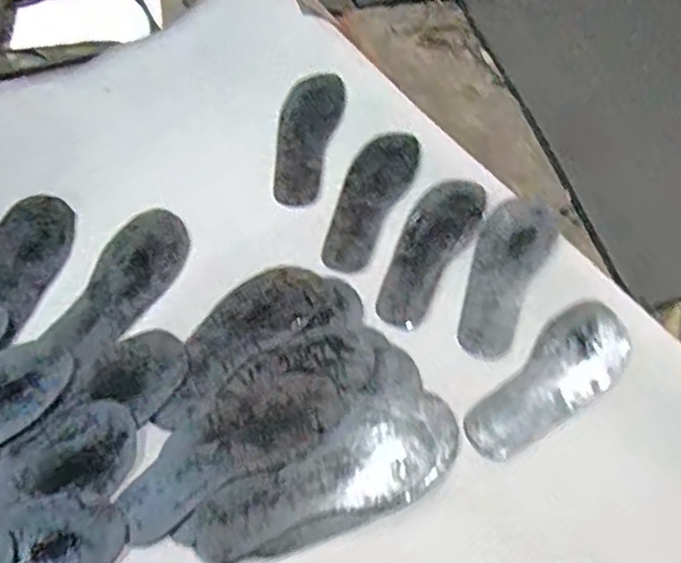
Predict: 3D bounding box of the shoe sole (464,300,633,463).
[{"bbox_3d":[0.241,0.115,0.749,0.236,0.025,0.090,-37,65,-24],"label":"shoe sole"}]

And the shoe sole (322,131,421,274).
[{"bbox_3d":[0.036,-0.111,0.884,0.080,0.012,0.231,23,66,15],"label":"shoe sole"}]

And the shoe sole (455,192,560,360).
[{"bbox_3d":[0.201,-0.013,0.811,0.085,0.004,0.229,25,67,13],"label":"shoe sole"}]

